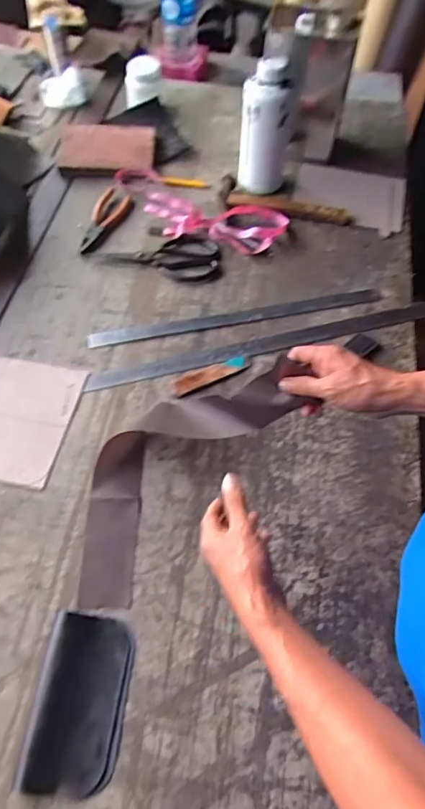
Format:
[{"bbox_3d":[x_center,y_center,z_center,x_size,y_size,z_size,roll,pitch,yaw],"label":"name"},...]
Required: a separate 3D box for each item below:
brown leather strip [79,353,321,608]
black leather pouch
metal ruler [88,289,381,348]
[{"bbox_3d":[-0.051,0.071,0.658,0.361,0.073,0.170,-47,55,-2],"label":"brown leather strip"},{"bbox_3d":[-0.137,0.306,0.534,0.094,0.022,0.161,5,58,1],"label":"black leather pouch"},{"bbox_3d":[0.042,-0.138,0.816,0.464,0.008,0.029,-10,58,-8],"label":"metal ruler"}]

